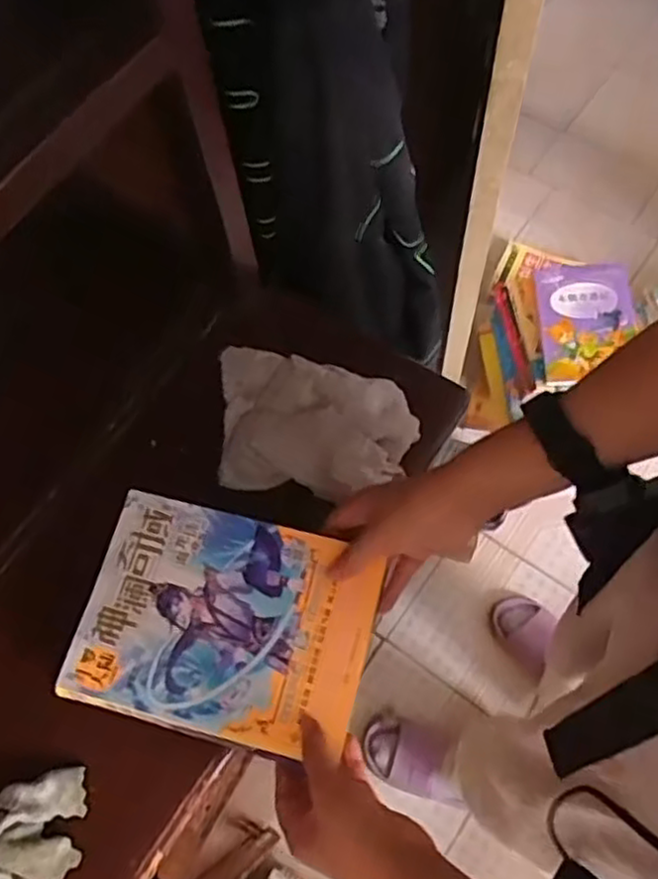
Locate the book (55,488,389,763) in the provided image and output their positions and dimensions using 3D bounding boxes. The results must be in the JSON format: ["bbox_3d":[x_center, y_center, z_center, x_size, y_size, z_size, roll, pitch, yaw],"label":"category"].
[{"bbox_3d":[-0.084,0.146,0.563,0.227,0.018,0.168,13,68,9],"label":"book"}]

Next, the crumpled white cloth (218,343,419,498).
[{"bbox_3d":[-0.018,-0.019,0.651,0.189,0.033,0.136,8,67,7],"label":"crumpled white cloth"}]

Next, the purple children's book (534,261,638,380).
[{"bbox_3d":[0.454,-0.213,1.234,0.155,0.028,0.219,-3,67,12],"label":"purple children's book"}]

